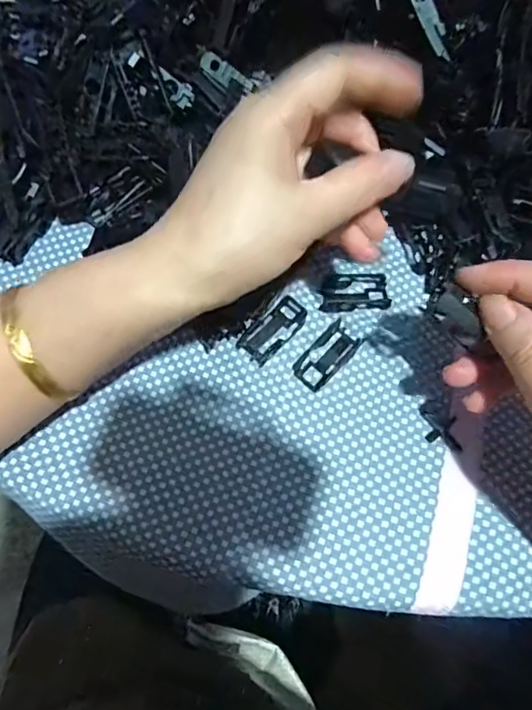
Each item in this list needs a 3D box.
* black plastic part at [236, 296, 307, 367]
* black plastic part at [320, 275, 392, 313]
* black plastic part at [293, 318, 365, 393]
[{"bbox_3d":[0.004,-0.014,0.274,0.019,0.007,0.041,40,75,12],"label":"black plastic part"},{"bbox_3d":[0.051,-0.036,0.284,0.039,0.004,0.023,-2,71,-2],"label":"black plastic part"},{"bbox_3d":[0.034,0.000,0.271,0.019,0.005,0.040,41,75,12],"label":"black plastic part"}]

